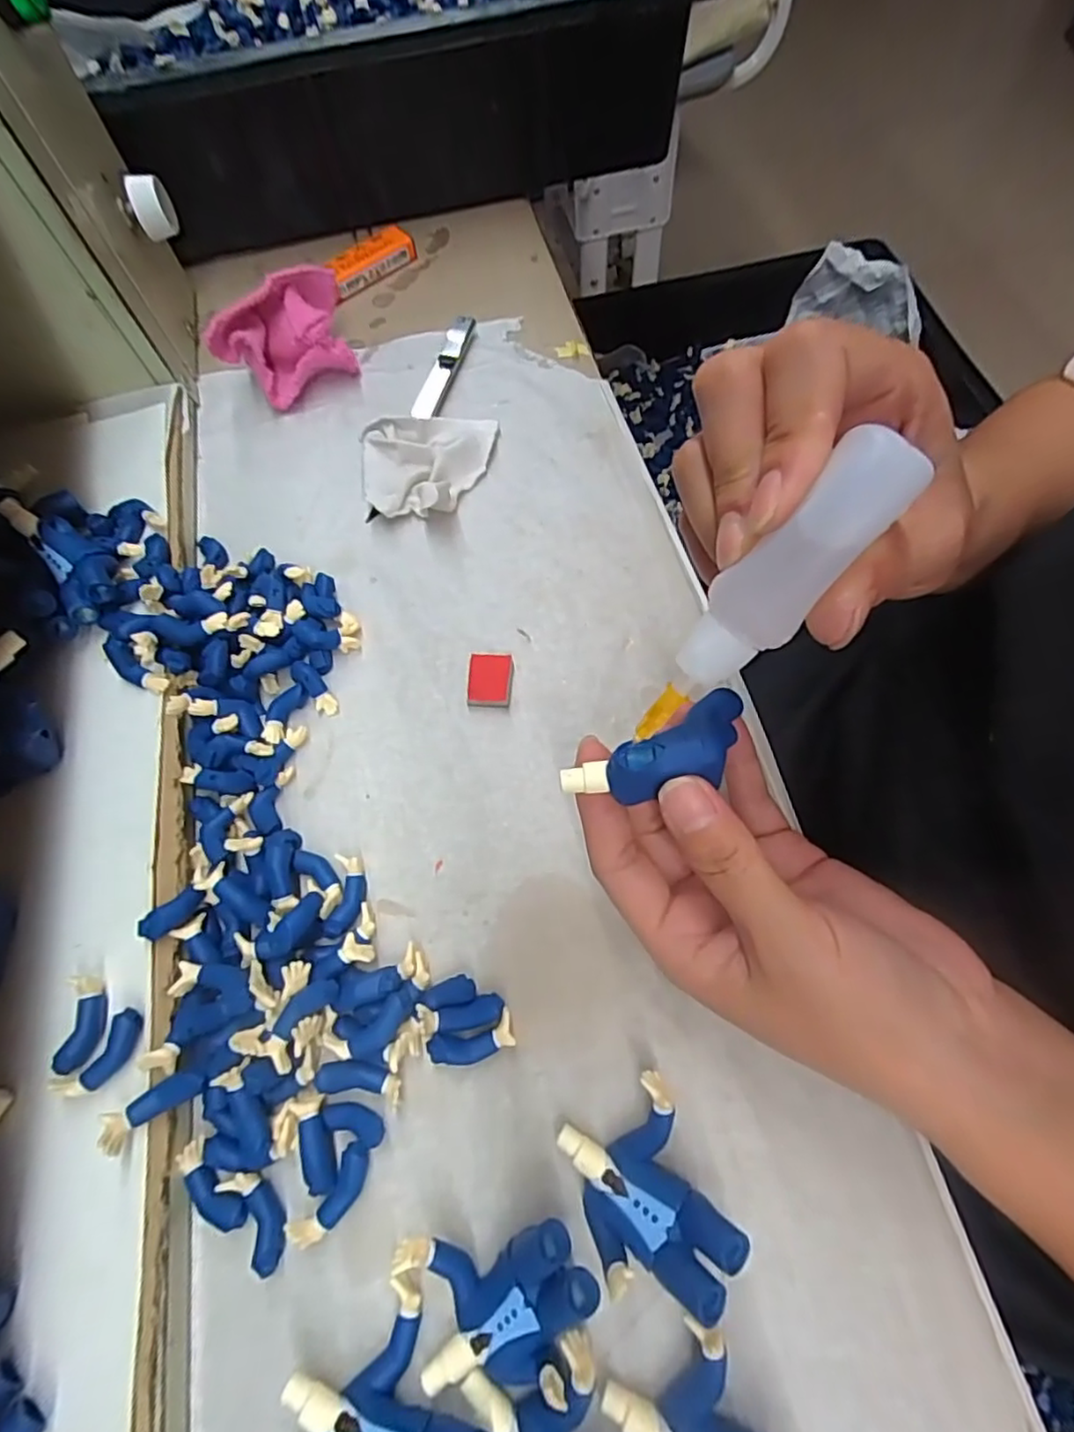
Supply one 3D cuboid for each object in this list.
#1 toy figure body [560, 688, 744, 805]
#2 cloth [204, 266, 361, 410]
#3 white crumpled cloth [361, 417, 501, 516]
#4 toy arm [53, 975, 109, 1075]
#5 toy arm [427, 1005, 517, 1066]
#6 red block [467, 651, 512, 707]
[{"bbox_3d":[0.034,0.012,0.180,0.053,0.012,0.017,-29,65,13],"label":"toy figure body"},{"bbox_3d":[-0.132,-0.201,0.340,0.077,0.043,0.045,-33,68,-10],"label":"cloth"},{"bbox_3d":[-0.057,-0.128,0.315,0.059,0.019,0.069,14,67,10],"label":"white crumpled cloth"},{"bbox_3d":[-0.148,0.100,0.208,0.013,0.008,0.029,-7,66,0],"label":"toy arm"},{"bbox_3d":[-0.022,0.109,0.213,0.028,0.007,0.012,-18,66,-5],"label":"toy arm"},{"bbox_3d":[-0.020,-0.015,0.269,0.018,0.006,0.023,1,66,4],"label":"red block"}]

